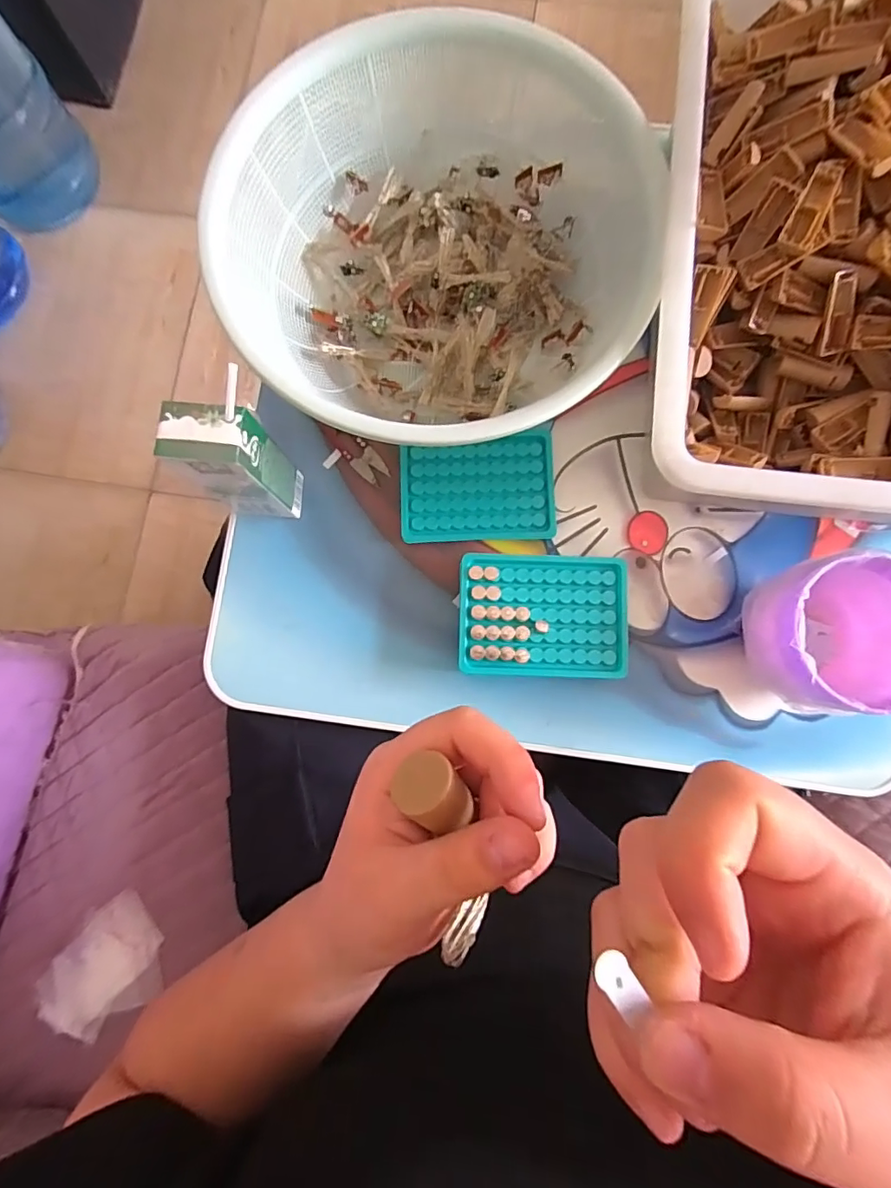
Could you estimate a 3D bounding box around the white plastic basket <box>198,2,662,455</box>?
[{"bbox_3d":[0.002,-0.285,0.417,0.311,0.110,0.300,15,83,3],"label":"white plastic basket"}]

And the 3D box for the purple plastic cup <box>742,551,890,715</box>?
[{"bbox_3d":[0.288,0.030,0.391,0.115,0.088,0.104,-16,83,-1],"label":"purple plastic cup"}]

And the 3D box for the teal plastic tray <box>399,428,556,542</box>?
[{"bbox_3d":[0.027,-0.091,0.443,0.128,0.007,0.090,-2,83,1],"label":"teal plastic tray"}]

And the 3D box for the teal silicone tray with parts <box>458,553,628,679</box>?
[{"bbox_3d":[0.077,0.016,0.408,0.129,0.009,0.095,2,83,-1],"label":"teal silicone tray with parts"}]

